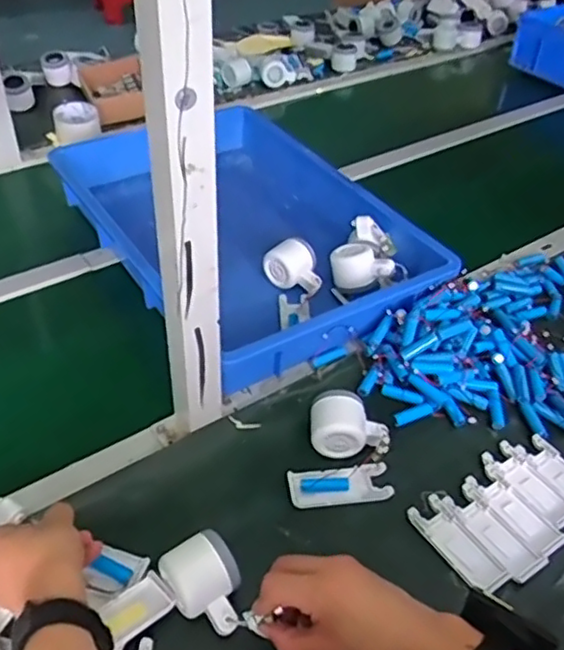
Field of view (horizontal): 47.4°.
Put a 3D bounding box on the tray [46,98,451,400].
[{"bbox_3d":[-0.056,-0.142,0.972,0.350,0.112,0.580,-23,49,-27],"label":"tray"}]

